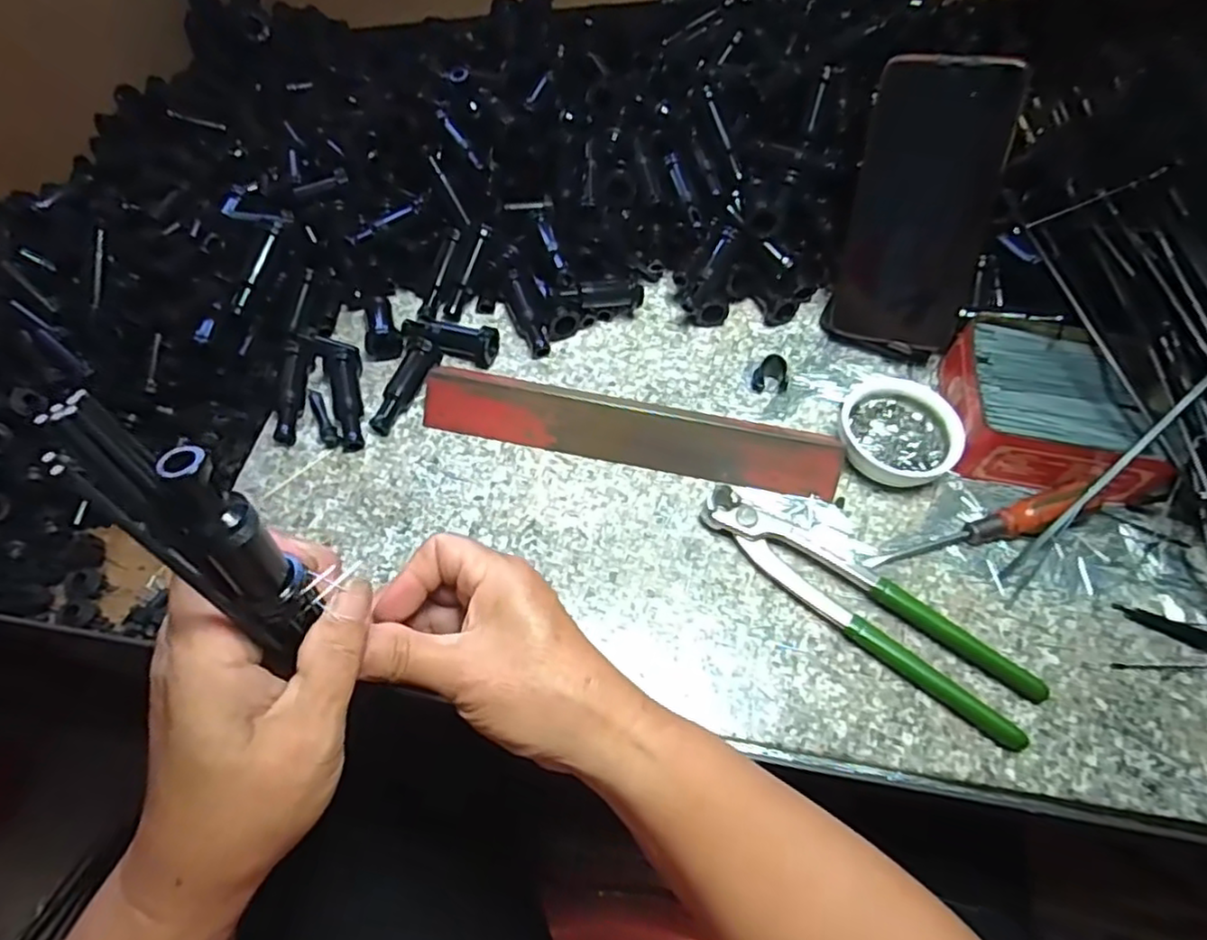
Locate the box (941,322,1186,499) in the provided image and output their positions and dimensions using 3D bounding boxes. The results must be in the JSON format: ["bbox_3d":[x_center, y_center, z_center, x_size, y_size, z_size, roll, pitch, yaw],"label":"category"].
[{"bbox_3d":[0.278,-0.040,0.426,0.113,0.038,0.104,7,58,2],"label":"box"}]

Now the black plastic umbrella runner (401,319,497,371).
[{"bbox_3d":[-0.104,-0.085,0.454,0.064,0.021,0.024,9,58,4],"label":"black plastic umbrella runner"}]

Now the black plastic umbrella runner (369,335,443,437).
[{"bbox_3d":[-0.127,-0.054,0.433,0.019,0.022,0.069,17,59,9],"label":"black plastic umbrella runner"}]

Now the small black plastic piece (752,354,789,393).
[{"bbox_3d":[0.113,-0.064,0.450,0.024,0.021,0.015,9,58,4],"label":"small black plastic piece"}]

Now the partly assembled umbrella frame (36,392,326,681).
[{"bbox_3d":[-0.119,0.020,0.204,0.020,0.105,0.027,21,57,38],"label":"partly assembled umbrella frame"}]

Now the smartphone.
[{"bbox_3d":[0.197,-0.160,0.424,0.079,0.165,0.012,14,35,19],"label":"smartphone"}]

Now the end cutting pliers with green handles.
[{"bbox_3d":[0.143,0.071,0.373,0.195,0.018,0.043,33,63,18],"label":"end cutting pliers with green handles"}]

